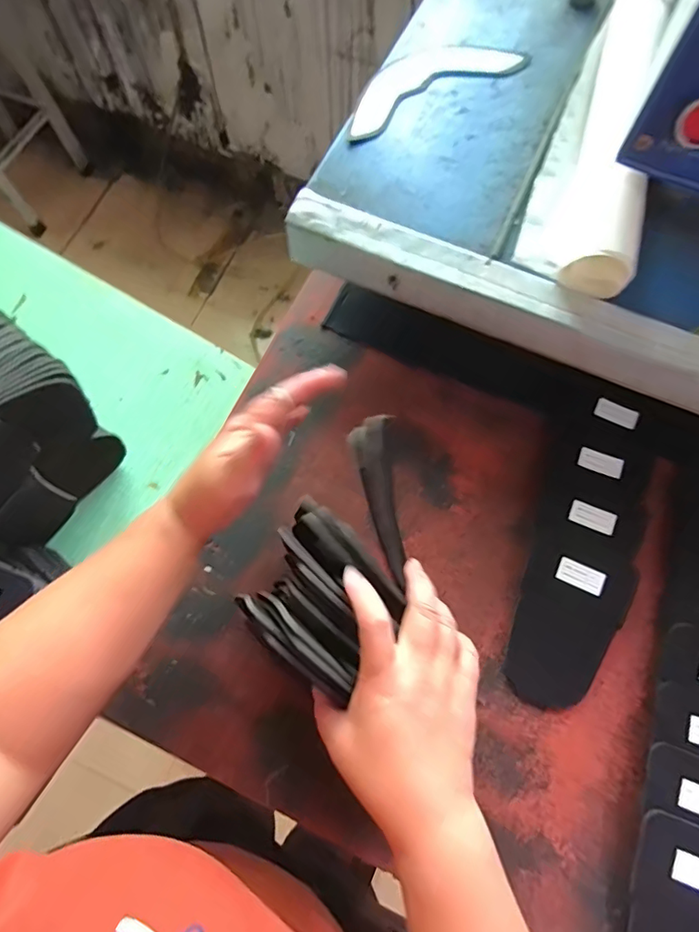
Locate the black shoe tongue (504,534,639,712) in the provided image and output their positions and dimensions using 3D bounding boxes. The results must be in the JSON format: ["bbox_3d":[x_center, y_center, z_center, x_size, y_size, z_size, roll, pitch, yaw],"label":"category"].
[{"bbox_3d":[0.194,0.141,0.454,0.089,0.007,0.144,23,80,8],"label":"black shoe tongue"}]

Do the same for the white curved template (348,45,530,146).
[{"bbox_3d":[0.074,-0.378,0.496,0.197,0.009,0.070,-28,74,-9],"label":"white curved template"}]

